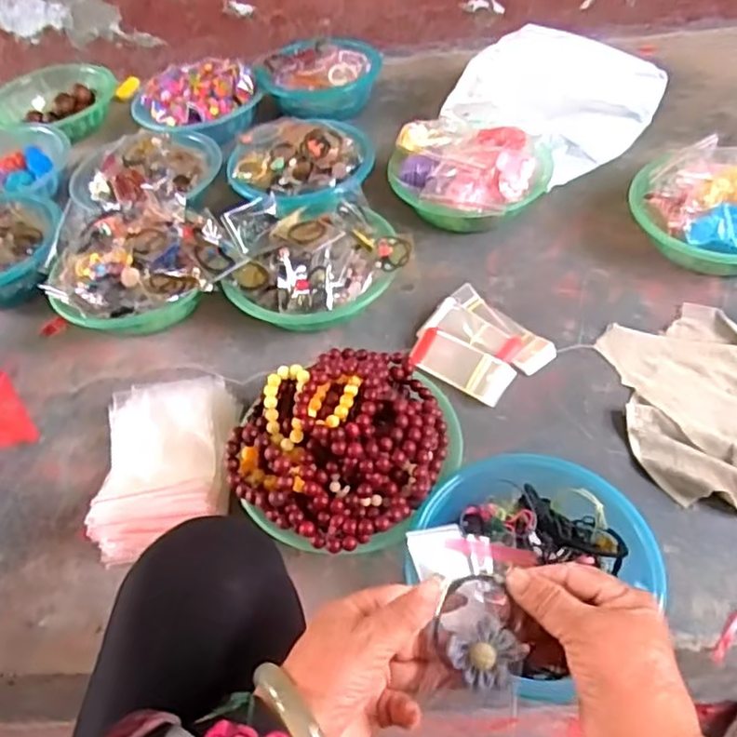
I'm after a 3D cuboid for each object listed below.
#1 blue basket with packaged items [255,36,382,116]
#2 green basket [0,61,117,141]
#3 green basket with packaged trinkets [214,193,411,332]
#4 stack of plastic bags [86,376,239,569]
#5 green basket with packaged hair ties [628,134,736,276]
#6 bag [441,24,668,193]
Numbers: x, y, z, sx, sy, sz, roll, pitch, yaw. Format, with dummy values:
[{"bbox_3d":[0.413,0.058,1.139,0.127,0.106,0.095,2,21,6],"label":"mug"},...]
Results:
[{"bbox_3d":[-0.087,-0.537,1.273,0.217,0.069,0.188,0,50,7],"label":"blue basket with packaged items"},{"bbox_3d":[-0.606,-0.498,1.301,0.214,0.062,0.220,-3,49,4],"label":"green basket"},{"bbox_3d":[-0.081,-0.146,0.942,0.230,0.095,0.223,-3,49,4],"label":"green basket with packaged trinkets"},{"bbox_3d":[-0.224,0.103,0.776,0.142,0.074,0.223,-8,49,0],"label":"stack of plastic bags"},{"bbox_3d":[0.477,-0.227,0.944,0.219,0.108,0.234,-2,50,5],"label":"green basket with packaged hair ties"},{"bbox_3d":[0.309,-0.453,1.150,0.281,0.097,0.349,31,60,28],"label":"bag"}]

